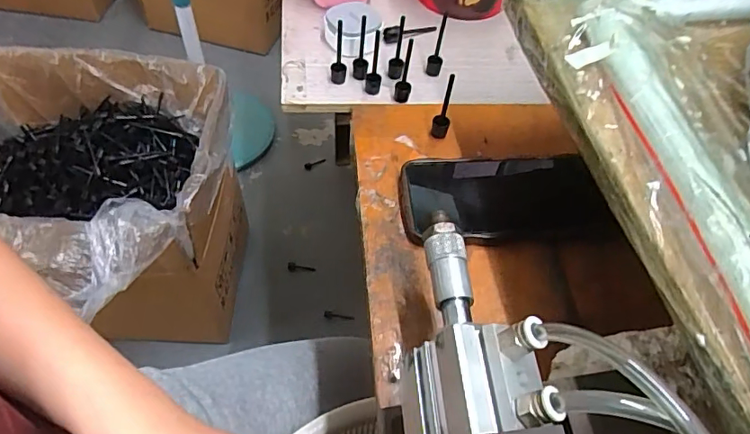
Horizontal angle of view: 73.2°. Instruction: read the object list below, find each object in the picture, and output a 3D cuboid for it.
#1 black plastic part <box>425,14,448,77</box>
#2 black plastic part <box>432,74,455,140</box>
[{"bbox_3d":[0.060,-0.162,0.481,0.014,0.059,0.011,12,54,3],"label":"black plastic part"},{"bbox_3d":[0.059,-0.091,0.424,0.014,0.068,0.011,12,54,3],"label":"black plastic part"}]

